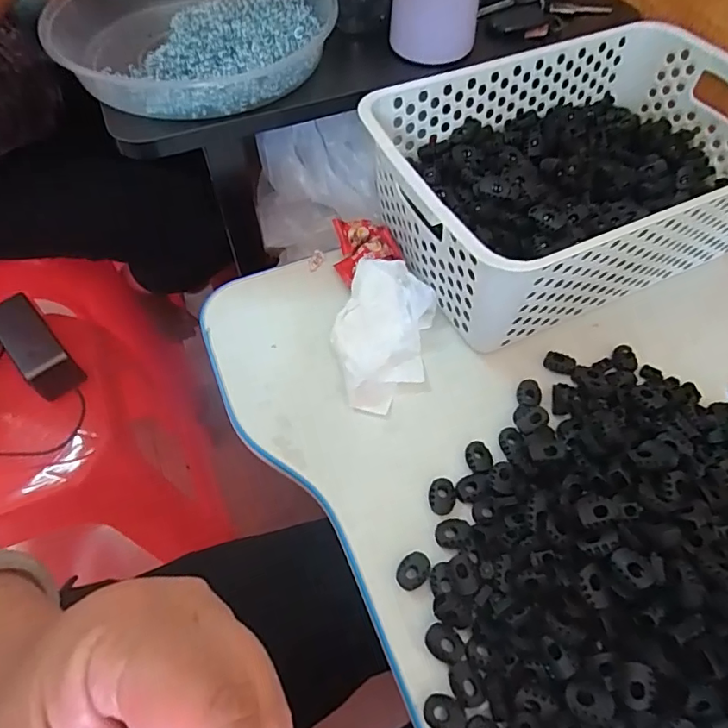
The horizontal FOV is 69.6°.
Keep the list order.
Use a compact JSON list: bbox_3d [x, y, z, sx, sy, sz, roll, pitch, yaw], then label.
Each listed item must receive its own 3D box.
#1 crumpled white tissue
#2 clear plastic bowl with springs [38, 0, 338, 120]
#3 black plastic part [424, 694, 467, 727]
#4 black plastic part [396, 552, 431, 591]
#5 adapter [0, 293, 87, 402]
[{"bbox_3d":[0.014,-0.024,0.398,0.071,0.035,0.119,9,57,5],"label":"crumpled white tissue"},{"bbox_3d":[-0.145,-0.294,0.460,0.227,0.058,0.246,-2,60,4],"label":"clear plastic bowl with springs"},{"bbox_3d":[0.042,0.183,0.272,0.021,0.009,0.017,11,57,7],"label":"black plastic part"},{"bbox_3d":[0.029,0.124,0.312,0.021,0.007,0.016,-39,65,-23],"label":"black plastic part"},{"bbox_3d":[-0.377,-0.023,0.597,0.050,0.040,0.139,-40,65,-17],"label":"adapter"}]

